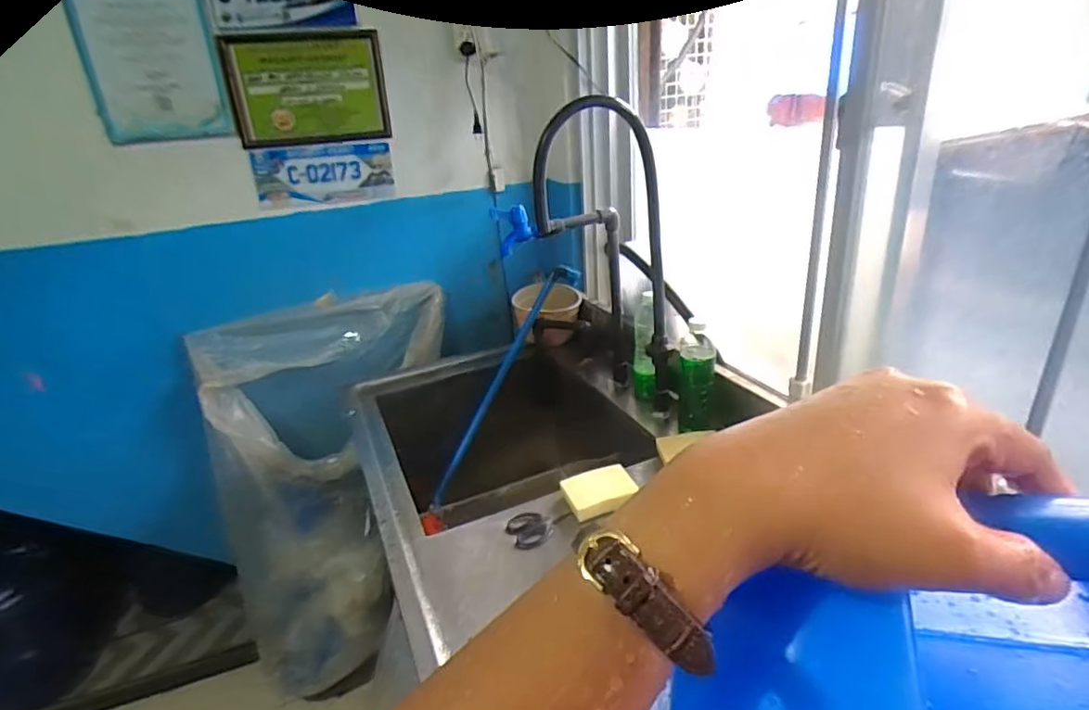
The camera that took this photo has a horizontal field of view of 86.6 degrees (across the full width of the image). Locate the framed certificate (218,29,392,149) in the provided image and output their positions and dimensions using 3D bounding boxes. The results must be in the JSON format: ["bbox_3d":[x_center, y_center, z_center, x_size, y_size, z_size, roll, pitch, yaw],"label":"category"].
[{"bbox_3d":[-0.497,-0.565,1.234,0.306,0.217,0.023,-14,34,-21],"label":"framed certificate"}]

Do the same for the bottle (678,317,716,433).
[{"bbox_3d":[0.253,0.046,0.963,0.058,0.203,0.063,1,25,13],"label":"bottle"}]

